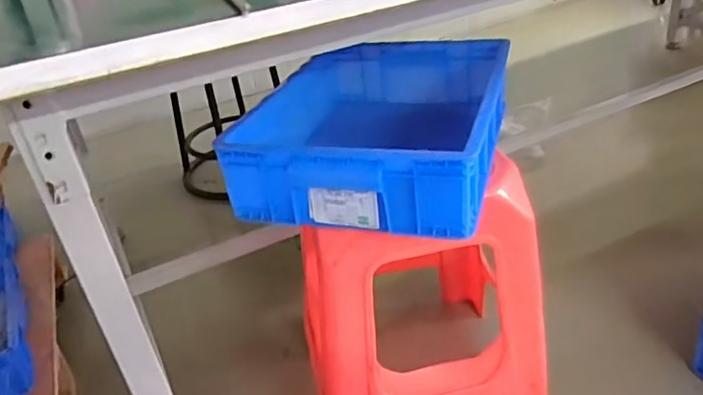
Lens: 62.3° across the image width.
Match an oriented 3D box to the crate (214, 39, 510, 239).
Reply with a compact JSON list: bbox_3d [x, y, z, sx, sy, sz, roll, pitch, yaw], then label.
[{"bbox_3d":[0.047,-0.101,0.800,0.298,0.110,0.379,4,32,19],"label":"crate"}]

